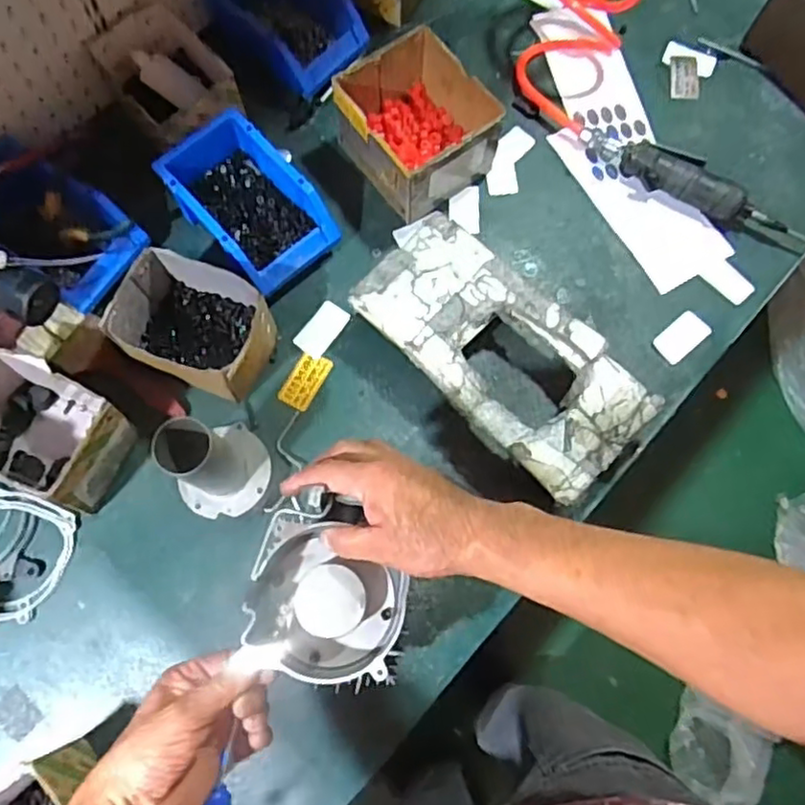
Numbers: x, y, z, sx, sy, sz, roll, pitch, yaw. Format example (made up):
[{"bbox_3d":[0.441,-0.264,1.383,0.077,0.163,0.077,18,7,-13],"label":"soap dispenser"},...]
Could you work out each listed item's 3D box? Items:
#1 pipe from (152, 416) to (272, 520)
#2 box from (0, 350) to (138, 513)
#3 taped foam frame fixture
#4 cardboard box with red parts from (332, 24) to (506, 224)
[{"bbox_3d":[-0.181,0.060,0.636,0.095,0.127,0.089,0,74,-1],"label":"pipe"},{"bbox_3d":[-0.361,0.029,0.664,0.149,0.092,0.113,24,75,6],"label":"box"},{"bbox_3d":[0.102,-0.053,0.705,0.152,0.061,0.318,-42,79,-11],"label":"taped foam frame fixture"},{"bbox_3d":[0.015,-0.312,0.760,0.133,0.104,0.154,-38,78,-11],"label":"cardboard box with red parts"}]

